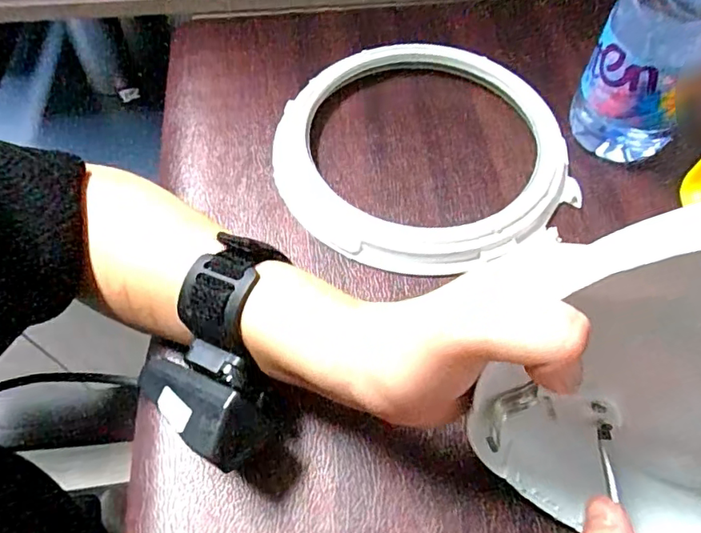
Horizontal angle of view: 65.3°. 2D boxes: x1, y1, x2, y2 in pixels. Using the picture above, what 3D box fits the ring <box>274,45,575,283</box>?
[{"bbox_3d":[0.052,-0.081,0.385,0.203,0.019,0.196,0,59,0],"label":"ring"}]

